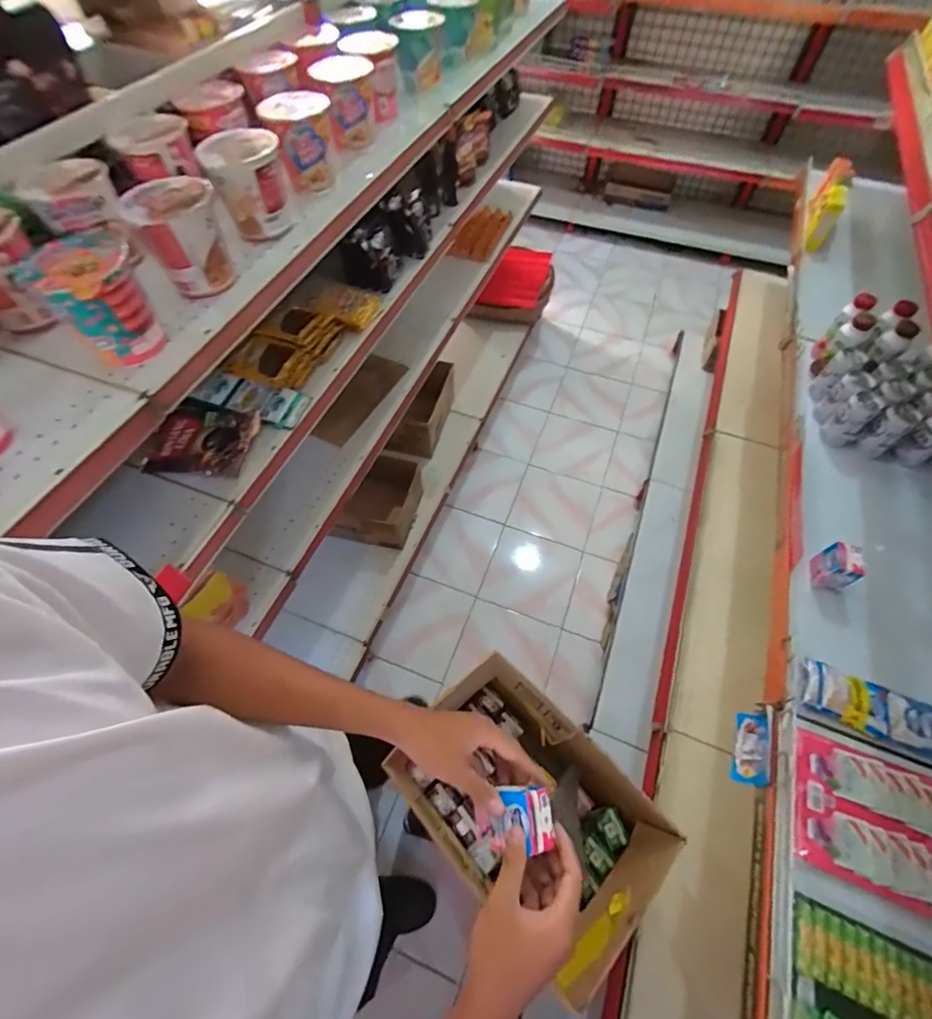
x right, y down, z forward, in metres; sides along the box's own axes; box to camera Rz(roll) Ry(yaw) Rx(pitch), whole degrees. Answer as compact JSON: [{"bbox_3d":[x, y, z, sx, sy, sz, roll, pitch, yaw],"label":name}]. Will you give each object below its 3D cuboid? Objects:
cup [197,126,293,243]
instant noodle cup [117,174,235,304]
[{"bbox_3d":[-0.310,-0.465,0.671,0.096,0.116,0.093,0,59,0],"label":"cup"},{"bbox_3d":[-0.365,-0.350,0.606,0.100,0.111,0.105,0,59,0],"label":"instant noodle cup"}]

